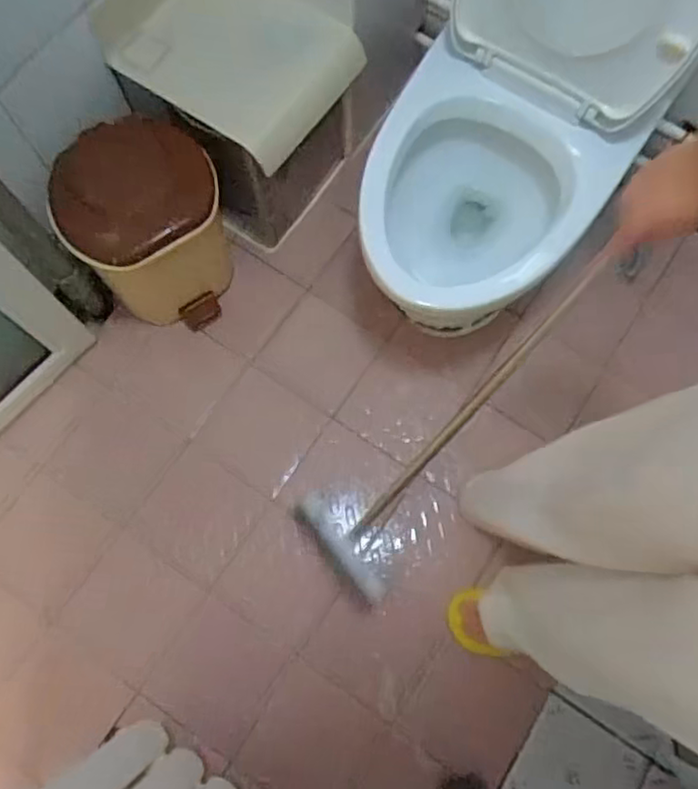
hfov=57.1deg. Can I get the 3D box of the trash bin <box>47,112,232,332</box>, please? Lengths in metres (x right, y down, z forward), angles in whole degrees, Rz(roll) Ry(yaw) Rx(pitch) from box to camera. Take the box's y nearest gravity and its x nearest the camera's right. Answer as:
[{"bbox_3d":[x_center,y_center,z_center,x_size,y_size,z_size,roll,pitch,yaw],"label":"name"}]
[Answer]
[{"bbox_3d":[-0.363,-0.303,1.219,0.243,0.361,0.260,0,74,-1],"label":"trash bin"}]

